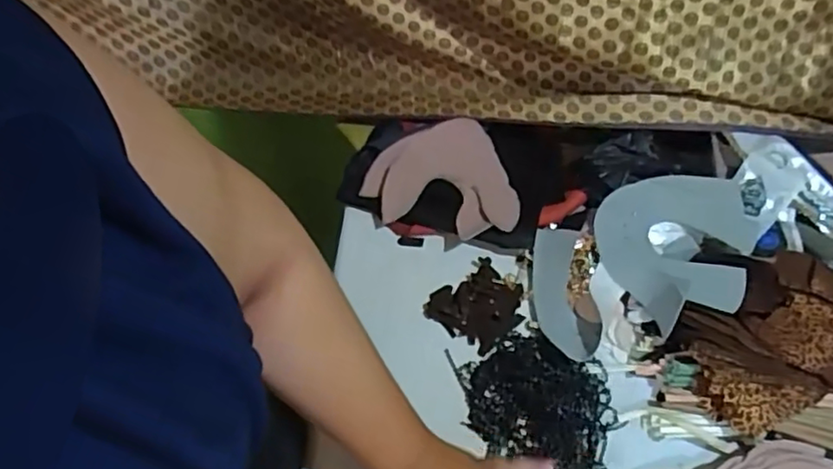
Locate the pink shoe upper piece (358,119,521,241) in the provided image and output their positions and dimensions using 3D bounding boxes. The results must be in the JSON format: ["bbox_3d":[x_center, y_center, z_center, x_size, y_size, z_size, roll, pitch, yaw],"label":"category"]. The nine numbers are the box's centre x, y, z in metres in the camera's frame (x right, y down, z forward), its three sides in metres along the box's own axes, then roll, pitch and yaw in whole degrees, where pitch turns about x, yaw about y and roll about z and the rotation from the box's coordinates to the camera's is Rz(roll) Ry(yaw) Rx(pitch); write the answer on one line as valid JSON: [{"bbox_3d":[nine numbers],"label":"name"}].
[{"bbox_3d":[0.030,-0.063,0.766,0.172,0.034,0.158,1,58,-2],"label":"pink shoe upper piece"}]

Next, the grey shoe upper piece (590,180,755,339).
[{"bbox_3d":[0.310,0.020,0.707,0.178,0.066,0.164,-5,58,-6],"label":"grey shoe upper piece"}]

